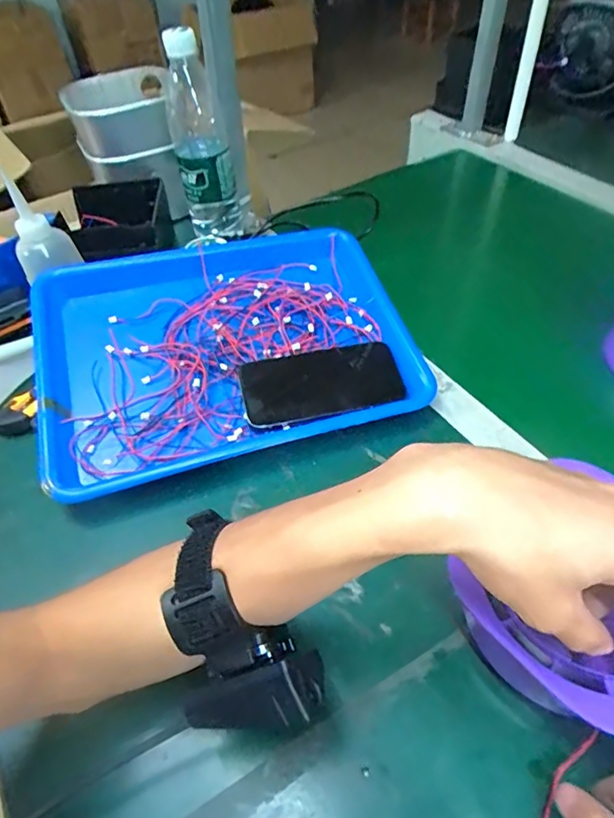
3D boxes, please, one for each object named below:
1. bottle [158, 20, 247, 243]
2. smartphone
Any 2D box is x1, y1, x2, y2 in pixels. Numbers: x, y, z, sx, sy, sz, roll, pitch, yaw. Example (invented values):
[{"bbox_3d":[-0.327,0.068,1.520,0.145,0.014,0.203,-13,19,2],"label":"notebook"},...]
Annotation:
[{"bbox_3d":[-0.120,-0.309,0.608,0.074,0.219,0.066,-11,49,-6],"label":"bottle"},{"bbox_3d":[0.013,-0.028,0.461,0.143,0.010,0.075,-12,48,-5],"label":"smartphone"}]

